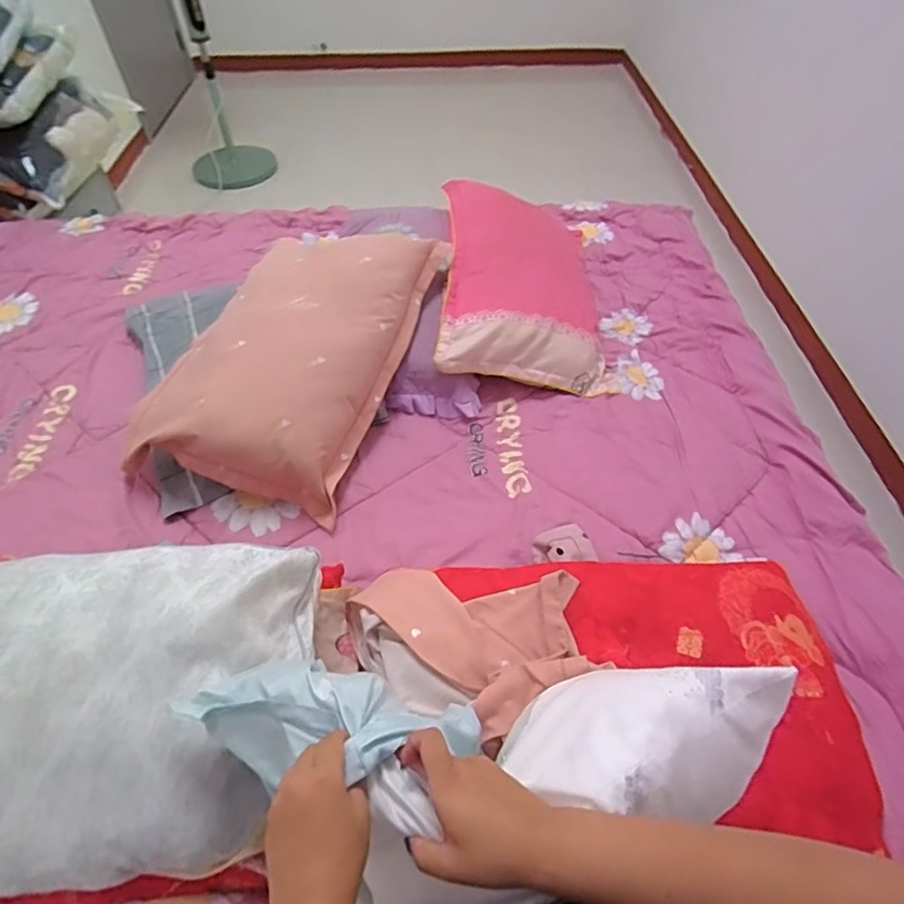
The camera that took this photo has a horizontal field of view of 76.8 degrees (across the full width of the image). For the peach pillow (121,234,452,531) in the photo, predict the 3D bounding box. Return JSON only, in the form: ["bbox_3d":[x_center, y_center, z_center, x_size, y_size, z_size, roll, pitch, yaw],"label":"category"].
[{"bbox_3d":[-0.314,-0.209,1.142,0.398,0.233,0.598,14,53,11],"label":"peach pillow"}]

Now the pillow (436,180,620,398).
[{"bbox_3d":[0.158,-0.406,1.345,0.369,0.159,0.599,0,52,0],"label":"pillow"}]

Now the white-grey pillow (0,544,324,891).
[{"bbox_3d":[-0.439,0.271,0.621,0.527,0.119,0.323,-5,51,-3],"label":"white-grey pillow"}]

